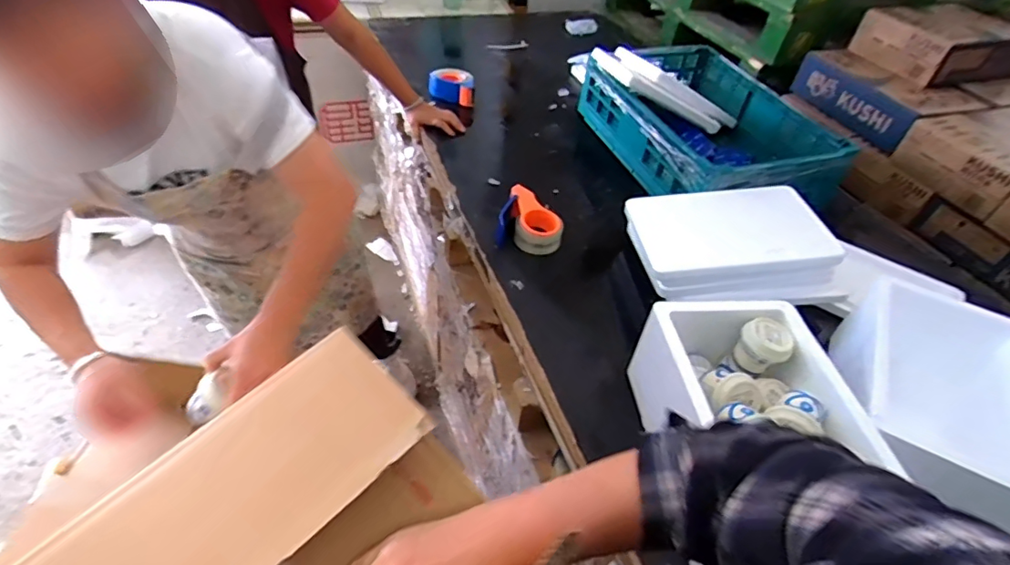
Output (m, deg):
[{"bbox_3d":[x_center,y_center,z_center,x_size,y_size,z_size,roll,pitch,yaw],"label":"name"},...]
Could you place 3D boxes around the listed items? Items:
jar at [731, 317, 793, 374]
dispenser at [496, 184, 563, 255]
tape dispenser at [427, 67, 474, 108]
[{"bbox_3d":[0.386,0.096,0.784,0.070,0.063,0.062,30,48,22],"label":"jar"},{"bbox_3d":[0.055,-0.128,1.104,0.133,0.074,0.139,8,43,1],"label":"dispenser"},{"bbox_3d":[-0.155,-0.565,1.506,0.128,0.063,0.124,1,44,-6],"label":"tape dispenser"}]

